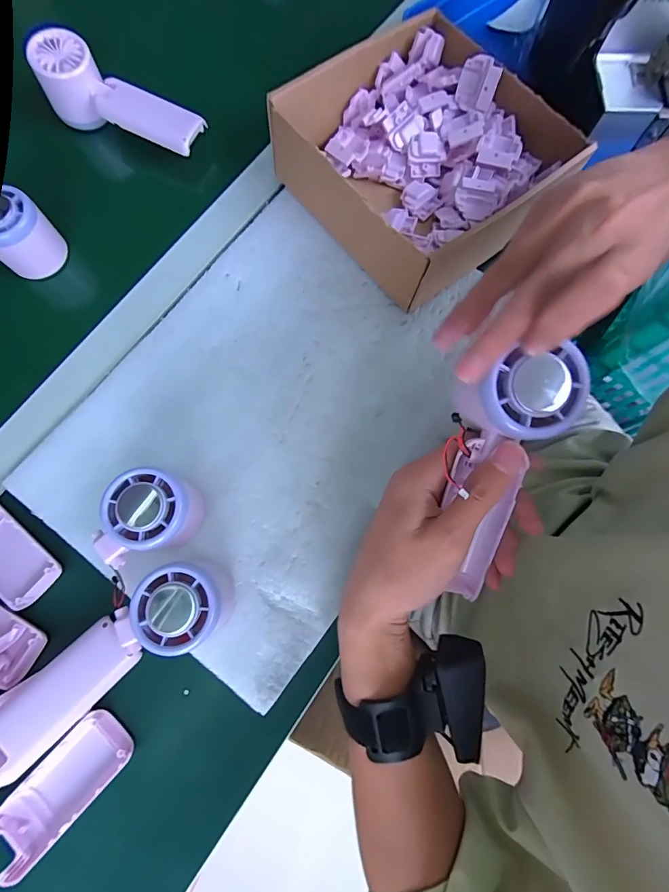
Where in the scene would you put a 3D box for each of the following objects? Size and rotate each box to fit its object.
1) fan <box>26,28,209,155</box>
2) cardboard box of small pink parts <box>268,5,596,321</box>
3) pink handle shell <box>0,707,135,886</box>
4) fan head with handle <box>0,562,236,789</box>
[{"bbox_3d":[-0.209,-0.334,0.387,0.158,0.048,0.049,26,78,5],"label":"fan"},{"bbox_3d":[0.078,-0.259,0.363,0.195,0.068,0.204,-39,81,-9],"label":"cardboard box of small pink parts"},{"bbox_3d":[-0.190,0.238,0.280,0.045,0.016,0.105,42,80,8],"label":"pink handle shell"},{"bbox_3d":[-0.177,0.161,0.269,0.233,0.055,0.055,-35,80,-8],"label":"fan head with handle"}]

